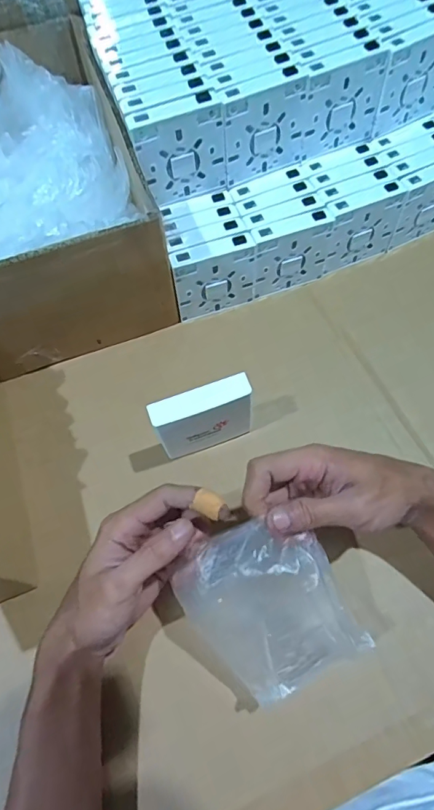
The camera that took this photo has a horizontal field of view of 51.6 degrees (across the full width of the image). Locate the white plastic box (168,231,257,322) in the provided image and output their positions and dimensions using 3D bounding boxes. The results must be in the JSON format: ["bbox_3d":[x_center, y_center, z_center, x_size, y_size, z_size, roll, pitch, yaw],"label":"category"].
[{"bbox_3d":[-0.003,-0.134,0.475,0.086,0.081,0.020,-20,64,-7],"label":"white plastic box"}]

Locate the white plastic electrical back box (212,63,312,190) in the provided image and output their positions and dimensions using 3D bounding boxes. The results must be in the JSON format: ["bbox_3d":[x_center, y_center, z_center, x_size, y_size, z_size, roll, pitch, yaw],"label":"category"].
[{"bbox_3d":[0.045,-0.274,0.447,0.088,0.089,0.020,-23,58,-7],"label":"white plastic electrical back box"}]

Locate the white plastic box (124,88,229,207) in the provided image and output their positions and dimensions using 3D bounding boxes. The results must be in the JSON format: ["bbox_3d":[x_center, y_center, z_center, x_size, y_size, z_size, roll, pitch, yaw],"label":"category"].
[{"bbox_3d":[-0.035,-0.243,0.436,0.085,0.090,0.020,-21,58,-6],"label":"white plastic box"}]

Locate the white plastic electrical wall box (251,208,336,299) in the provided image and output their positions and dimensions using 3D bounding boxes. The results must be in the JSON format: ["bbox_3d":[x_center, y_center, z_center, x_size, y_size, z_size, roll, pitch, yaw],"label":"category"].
[{"bbox_3d":[0.078,-0.162,0.485,0.086,0.081,0.019,-21,65,-7],"label":"white plastic electrical wall box"}]

